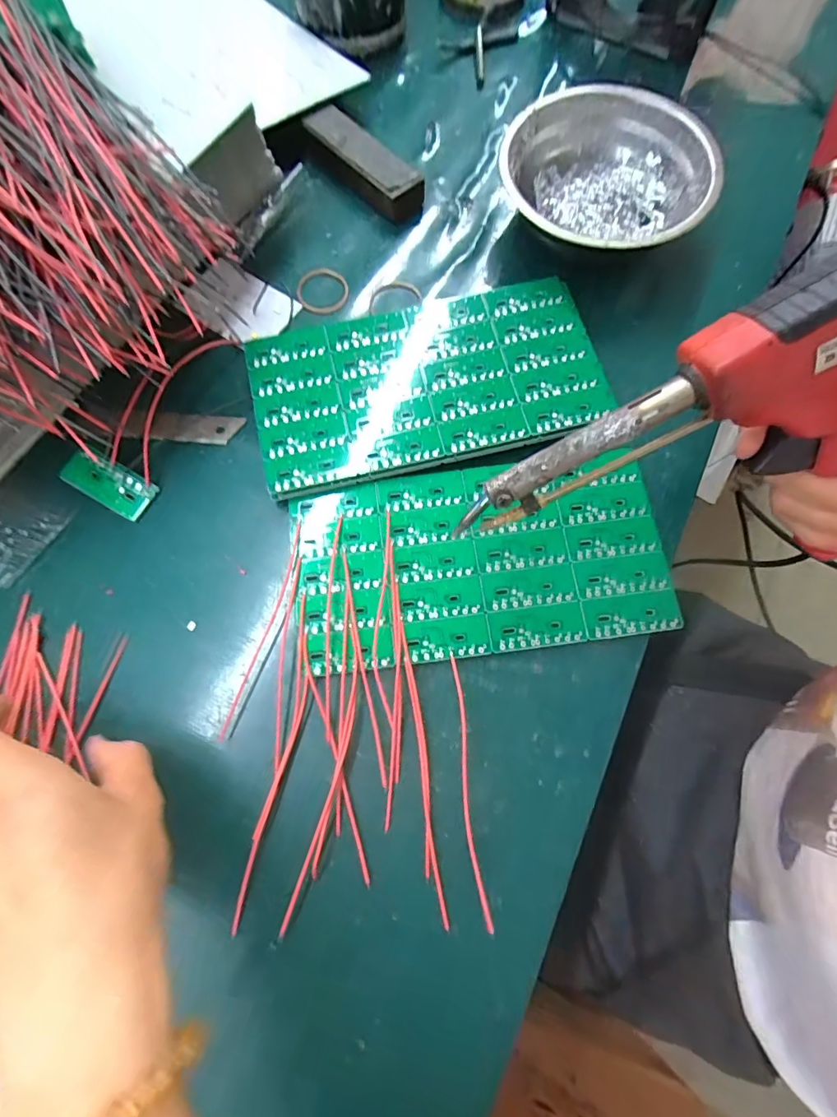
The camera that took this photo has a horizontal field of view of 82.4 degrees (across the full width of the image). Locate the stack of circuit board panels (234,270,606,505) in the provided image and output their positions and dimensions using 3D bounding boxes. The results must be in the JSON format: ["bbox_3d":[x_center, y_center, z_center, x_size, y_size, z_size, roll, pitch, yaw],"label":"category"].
[{"bbox_3d":[0.003,-0.103,0.275,0.188,0.010,0.104,-13,75,-3],"label":"stack of circuit board panels"}]

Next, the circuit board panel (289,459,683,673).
[{"bbox_3d":[0.030,0.000,0.252,0.186,0.007,0.096,-8,75,-1],"label":"circuit board panel"}]

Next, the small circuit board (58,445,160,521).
[{"bbox_3d":[-0.171,-0.042,0.266,0.047,0.010,0.023,28,77,8],"label":"small circuit board"}]

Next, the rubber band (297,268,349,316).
[{"bbox_3d":[-0.061,-0.173,0.307,0.033,0.005,0.034,6,75,2],"label":"rubber band"}]

